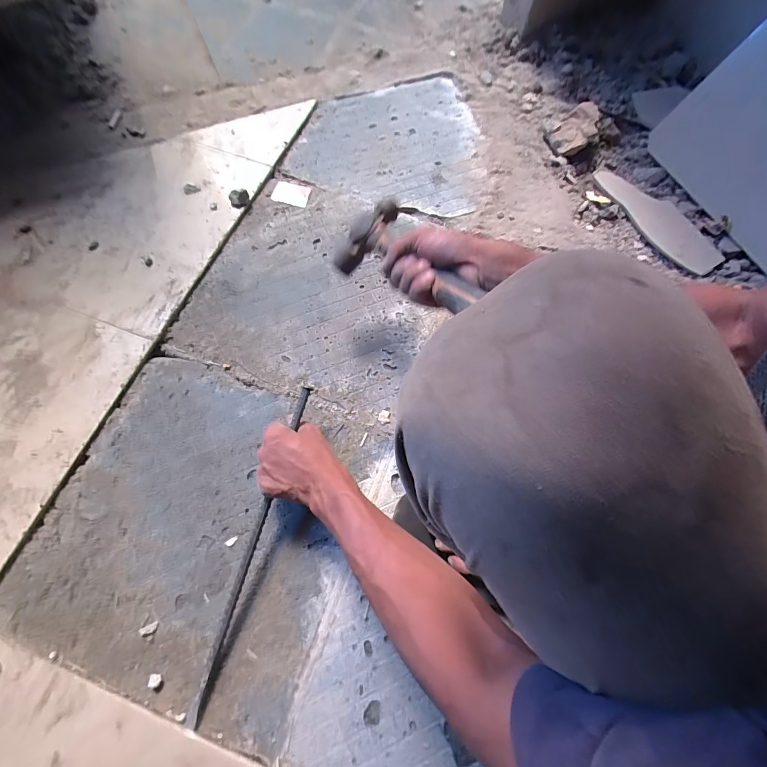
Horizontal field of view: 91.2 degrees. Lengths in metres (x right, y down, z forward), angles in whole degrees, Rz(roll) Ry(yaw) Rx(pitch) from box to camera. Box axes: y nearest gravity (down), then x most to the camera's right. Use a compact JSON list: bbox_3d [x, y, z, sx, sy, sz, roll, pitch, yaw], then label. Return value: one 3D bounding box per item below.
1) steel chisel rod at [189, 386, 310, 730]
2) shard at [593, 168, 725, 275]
[{"bbox_3d":[-0.157,0.194,0.459,0.010,0.015,0.397,16,79,3],"label":"steel chisel rod"},{"bbox_3d":[0.522,-0.319,0.719,0.083,0.017,0.270,-30,73,-13],"label":"shard"}]

